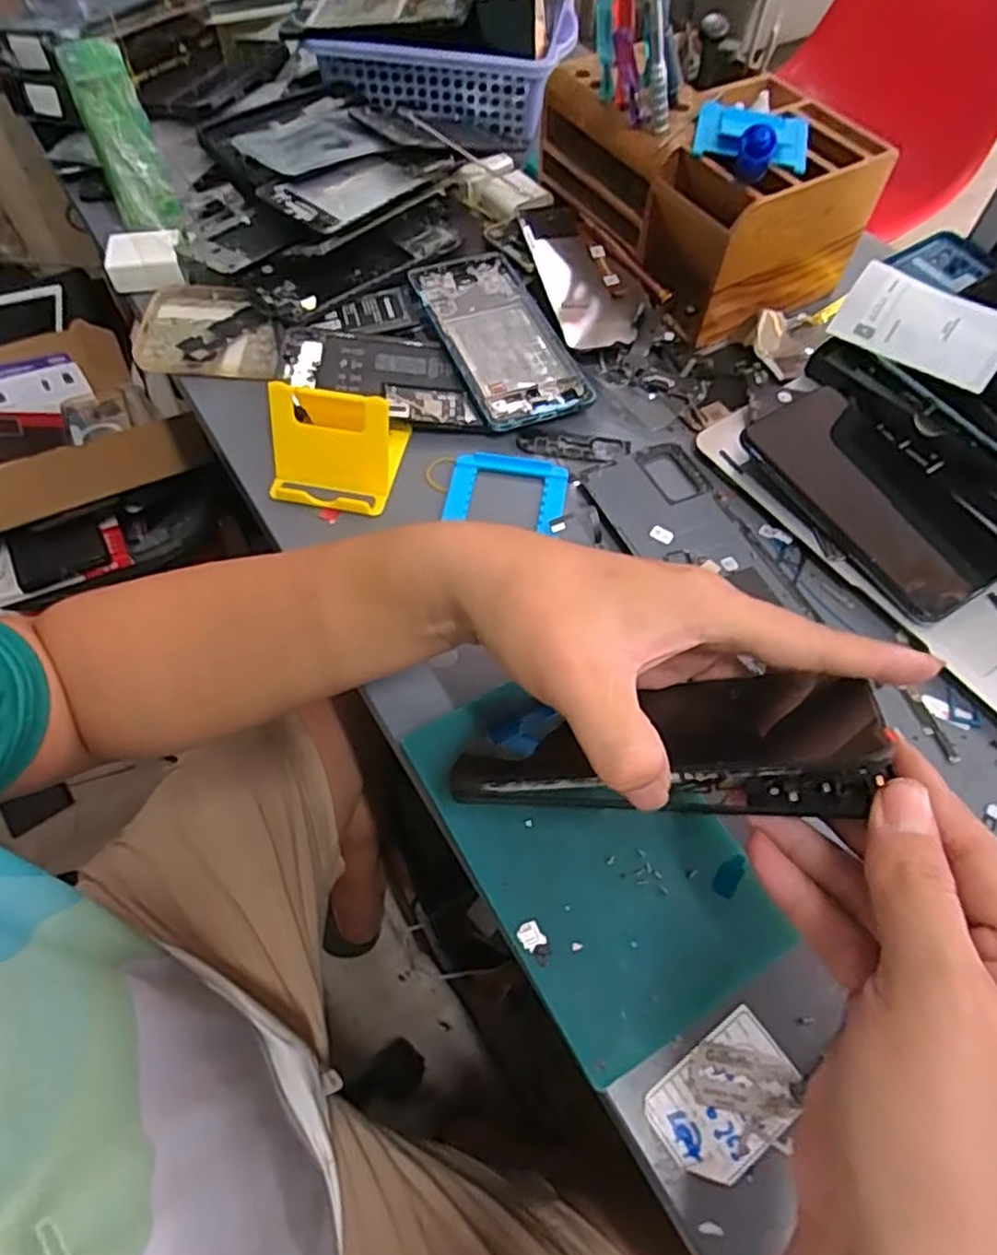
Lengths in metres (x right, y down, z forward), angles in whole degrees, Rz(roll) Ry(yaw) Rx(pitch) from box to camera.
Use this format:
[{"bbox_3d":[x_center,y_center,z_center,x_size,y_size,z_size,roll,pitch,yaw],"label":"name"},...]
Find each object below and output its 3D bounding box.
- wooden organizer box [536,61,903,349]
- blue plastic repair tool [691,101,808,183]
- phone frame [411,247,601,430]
[{"bbox_3d":[0.145,-0.322,0.513,0.131,0.096,0.208,-30,65,-20],"label":"wooden organizer box"},{"bbox_3d":[0.157,-0.305,0.437,0.071,0.030,0.079,18,60,9],"label":"blue plastic repair tool"},{"bbox_3d":[-0.001,-0.203,0.493,0.077,0.008,0.161,-20,65,-13],"label":"phone frame"}]

